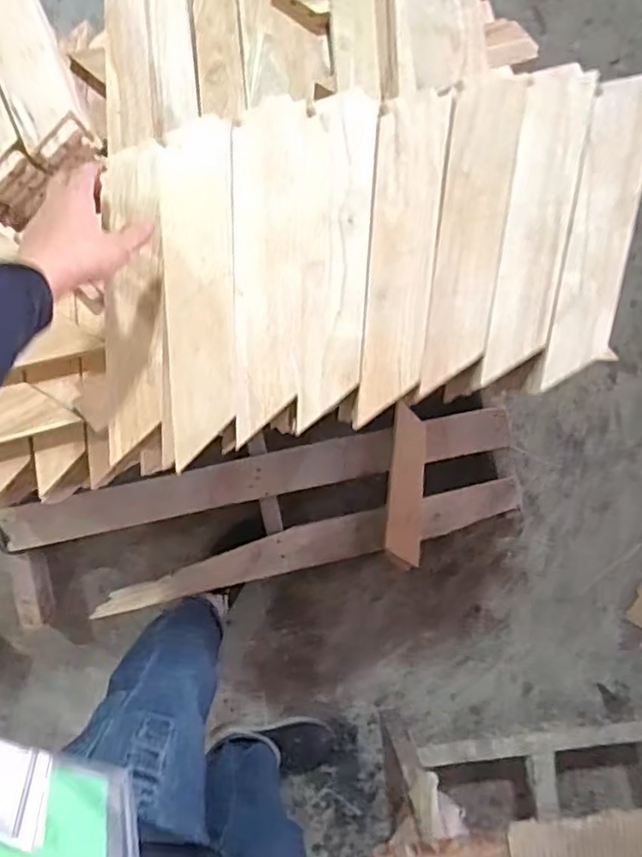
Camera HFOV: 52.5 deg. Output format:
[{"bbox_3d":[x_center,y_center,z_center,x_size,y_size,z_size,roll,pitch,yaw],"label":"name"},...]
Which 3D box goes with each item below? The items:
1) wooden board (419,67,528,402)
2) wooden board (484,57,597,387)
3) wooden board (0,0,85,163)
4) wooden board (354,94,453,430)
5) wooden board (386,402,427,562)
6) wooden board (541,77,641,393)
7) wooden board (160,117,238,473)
[{"bbox_3d":[0.133,-0.177,0.582,0.060,0.010,0.286,9,89,-5],"label":"wooden board"},{"bbox_3d":[0.195,-0.187,0.589,0.061,0.011,0.289,11,89,-5],"label":"wooden board"},{"bbox_3d":[-0.343,-0.450,0.714,0.068,0.016,0.291,-23,96,-22],"label":"wooden board"},{"bbox_3d":[0.072,-0.152,0.575,0.060,0.011,0.287,6,89,-5],"label":"wooden board"},{"bbox_3d":[0.157,0.102,1.190,0.060,0.028,0.279,4,90,-5],"label":"wooden board"},{"bbox_3d":[0.255,-0.179,0.590,0.058,0.011,0.283,12,89,-5],"label":"wooden board"},{"bbox_3d":[-0.104,-0.120,0.562,0.060,0.010,0.285,-2,90,-5],"label":"wooden board"}]

